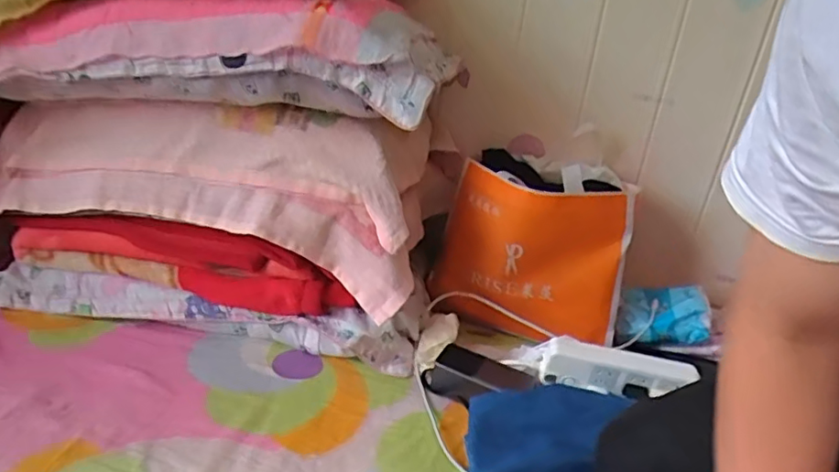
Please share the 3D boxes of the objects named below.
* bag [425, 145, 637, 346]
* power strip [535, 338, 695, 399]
[{"bbox_3d":[0.160,0.011,0.864,0.249,0.222,0.150,6,26,-3],"label":"bag"},{"bbox_3d":[0.243,0.168,0.735,0.177,0.053,0.031,11,26,7],"label":"power strip"}]

